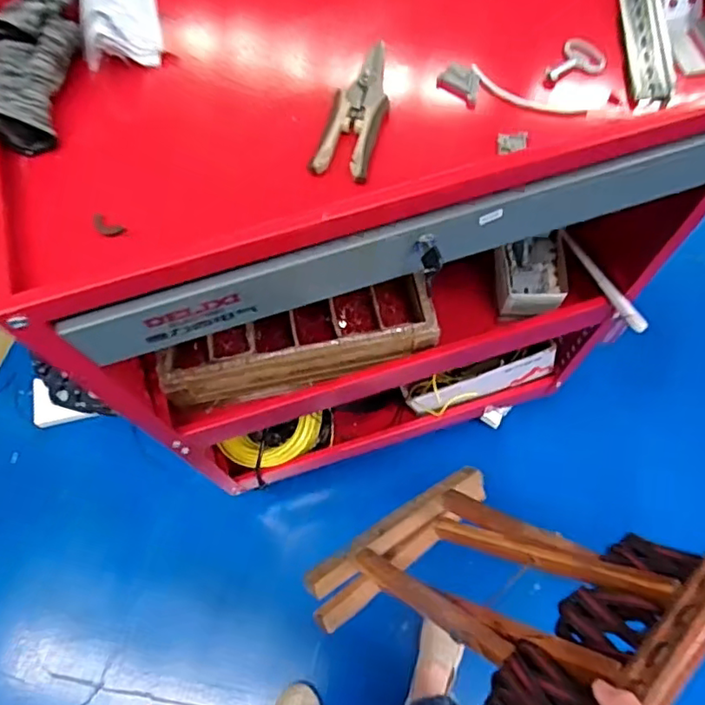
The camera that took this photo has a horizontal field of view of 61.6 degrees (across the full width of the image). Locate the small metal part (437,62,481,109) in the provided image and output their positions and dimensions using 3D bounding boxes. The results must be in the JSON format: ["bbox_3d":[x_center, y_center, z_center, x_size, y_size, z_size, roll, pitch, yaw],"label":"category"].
[{"bbox_3d":[0.106,-0.256,0.562,0.044,0.012,0.033,39,73,17],"label":"small metal part"}]

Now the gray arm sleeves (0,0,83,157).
[{"bbox_3d":[-0.312,-0.285,0.558,0.099,0.065,0.198,6,66,5],"label":"gray arm sleeves"}]

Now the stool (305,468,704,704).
[{"bbox_3d":[0.169,0.250,0.634,0.288,0.368,0.071,-25,105,-32],"label":"stool"}]

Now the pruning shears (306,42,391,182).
[{"bbox_3d":[0.009,-0.227,0.547,0.050,0.019,0.157,16,67,9],"label":"pruning shears"}]

